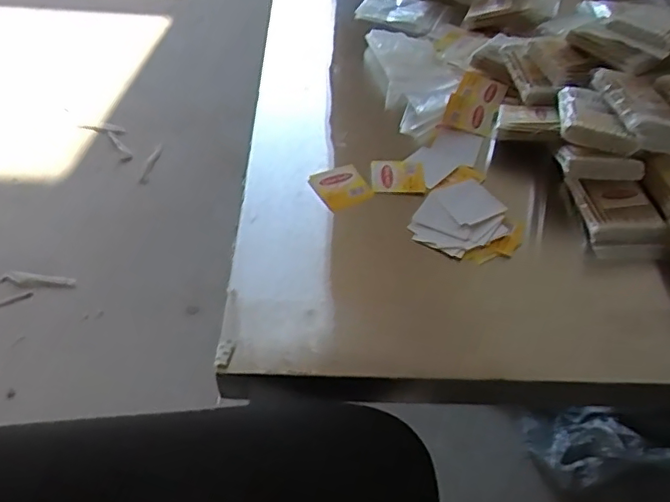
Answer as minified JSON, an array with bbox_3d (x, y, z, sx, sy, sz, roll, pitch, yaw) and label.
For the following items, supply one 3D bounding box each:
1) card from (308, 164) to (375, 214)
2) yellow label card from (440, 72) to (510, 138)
[{"bbox_3d":[0.005,-0.051,0.479,0.042,0.007,0.040,-25,66,-23],"label":"card"},{"bbox_3d":[0.131,-0.137,0.557,0.044,0.008,0.078,23,59,9],"label":"yellow label card"}]

